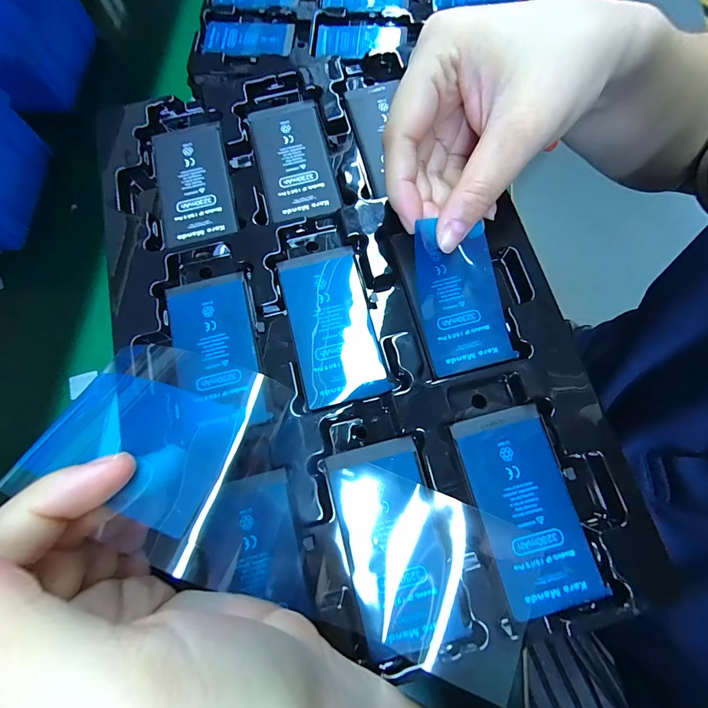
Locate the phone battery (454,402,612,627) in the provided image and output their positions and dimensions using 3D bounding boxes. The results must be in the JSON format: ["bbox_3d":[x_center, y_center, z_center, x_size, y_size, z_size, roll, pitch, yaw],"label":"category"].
[{"bbox_3d":[0.079,0.068,0.164,0.043,0.004,0.084,-16,74,-1],"label":"phone battery"}]

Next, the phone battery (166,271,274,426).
[{"bbox_3d":[-0.073,-0.002,0.188,0.043,0.004,0.081,-15,74,-1],"label":"phone battery"}]

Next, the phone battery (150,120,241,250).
[{"bbox_3d":[-0.097,-0.105,0.216,0.044,0.005,0.084,-15,74,-1],"label":"phone battery"}]

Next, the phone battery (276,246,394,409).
[{"bbox_3d":[-0.013,-0.017,0.191,0.044,0.004,0.083,-15,74,-1],"label":"phone battery"}]

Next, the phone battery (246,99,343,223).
[{"bbox_3d":[-0.037,-0.119,0.217,0.044,0.004,0.081,-14,74,0],"label":"phone battery"}]

